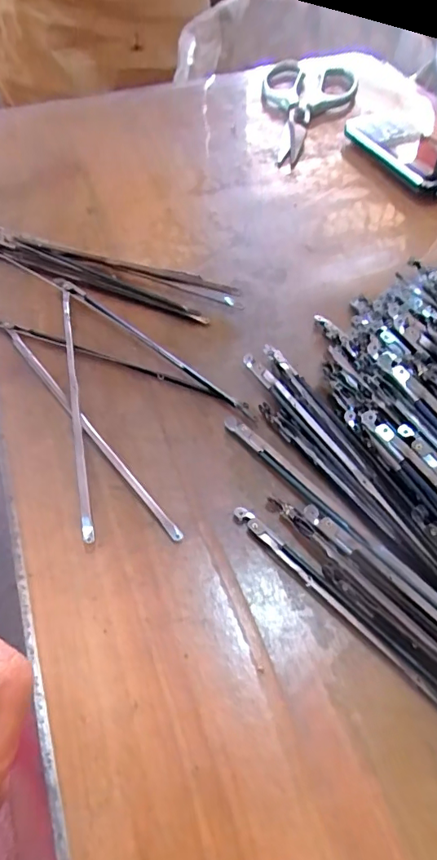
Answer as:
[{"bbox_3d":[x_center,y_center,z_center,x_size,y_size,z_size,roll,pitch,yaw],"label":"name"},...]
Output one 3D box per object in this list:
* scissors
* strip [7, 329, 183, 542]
[{"bbox_3d":[0.086,-0.317,0.484,0.094,0.014,0.215,8,54,6],"label":"scissors"},{"bbox_3d":[-0.073,-0.004,0.268,0.006,0.006,0.175,-34,61,-22],"label":"strip"}]

